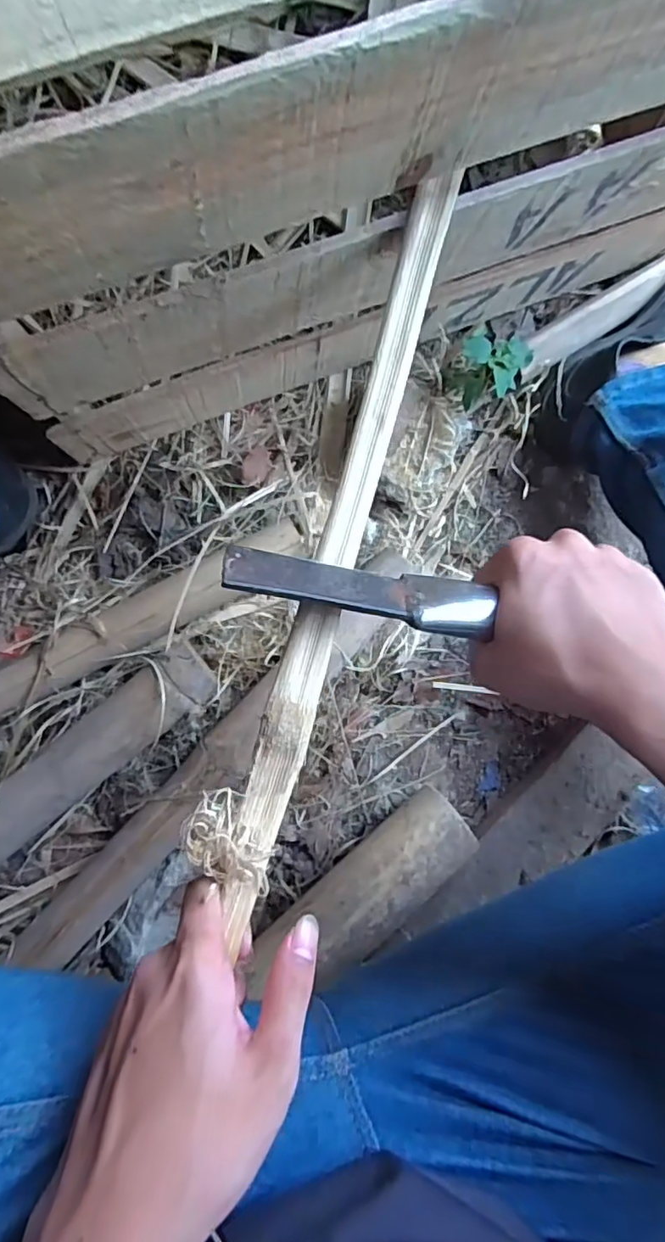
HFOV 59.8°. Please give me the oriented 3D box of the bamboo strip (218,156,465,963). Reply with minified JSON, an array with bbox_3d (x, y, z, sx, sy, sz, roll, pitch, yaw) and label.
[{"bbox_3d":[0.006,-0.048,0.301,0.022,0.011,0.406,16,83,-8],"label":"bamboo strip"}]

